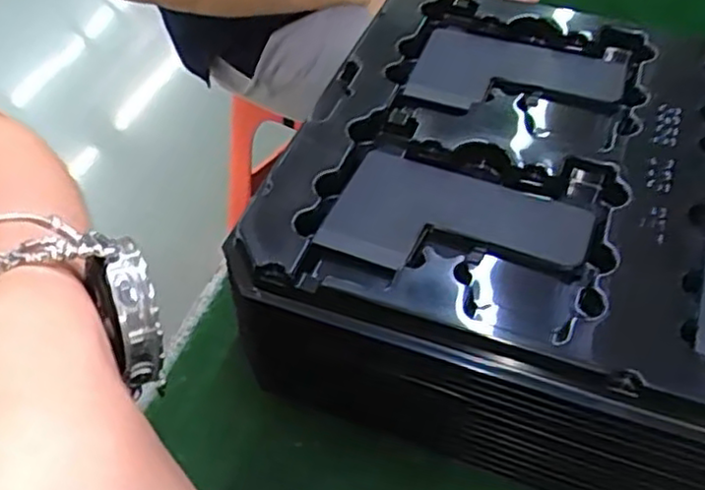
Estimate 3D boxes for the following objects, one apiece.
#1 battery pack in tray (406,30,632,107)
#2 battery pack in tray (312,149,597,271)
[{"bbox_3d":[0.077,-0.078,0.335,0.093,0.008,0.060,15,50,12],"label":"battery pack in tray"},{"bbox_3d":[0.040,-0.008,0.273,0.095,0.004,0.056,18,50,15],"label":"battery pack in tray"}]

